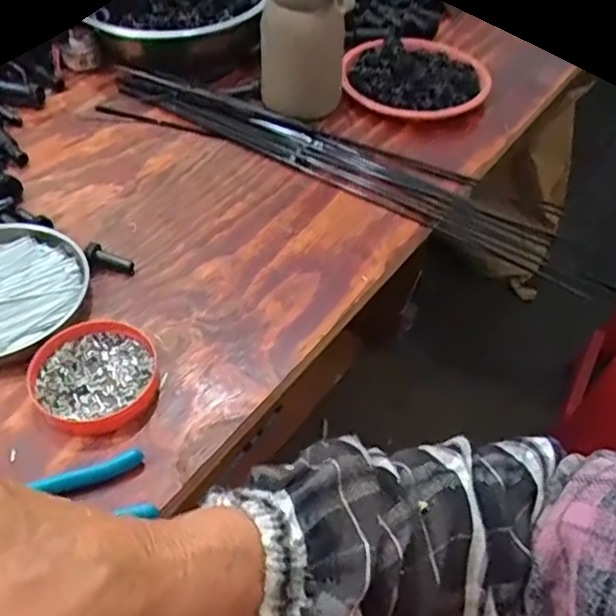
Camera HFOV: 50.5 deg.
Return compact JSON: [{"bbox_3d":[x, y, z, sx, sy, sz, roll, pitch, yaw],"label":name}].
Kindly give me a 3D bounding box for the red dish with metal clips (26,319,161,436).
[{"bbox_3d":[-0.141,0.044,0.433,0.078,0.014,0.082,2,47,-2],"label":"red dish with metal clips"}]

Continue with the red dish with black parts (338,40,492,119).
[{"bbox_3d":[0.114,-0.253,0.709,0.155,0.026,0.135,-7,48,-10],"label":"red dish with black parts"}]

